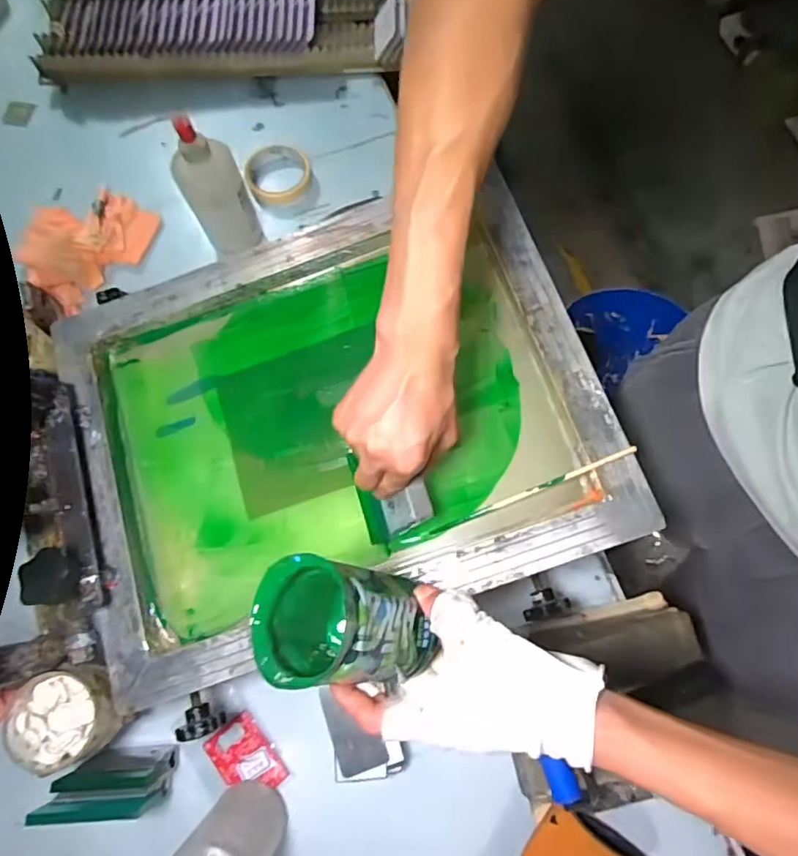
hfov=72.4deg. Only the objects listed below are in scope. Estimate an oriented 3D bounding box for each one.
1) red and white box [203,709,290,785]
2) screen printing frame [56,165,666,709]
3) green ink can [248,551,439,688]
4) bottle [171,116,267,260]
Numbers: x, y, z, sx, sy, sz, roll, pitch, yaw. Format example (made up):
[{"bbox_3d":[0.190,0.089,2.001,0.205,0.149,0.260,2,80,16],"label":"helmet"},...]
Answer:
[{"bbox_3d":[-0.160,0.345,0.567,0.051,0.011,0.080,-39,76,-9],"label":"red and white box"},{"bbox_3d":[-0.066,-0.014,0.522,0.486,0.059,0.394,-21,75,5],"label":"screen printing frame"},{"bbox_3d":[-0.031,0.126,0.352,0.076,0.120,0.071,1,70,32],"label":"green ink can"},{"bbox_3d":[-0.214,-0.276,0.654,0.073,0.189,0.062,-29,75,-7],"label":"bottle"}]

